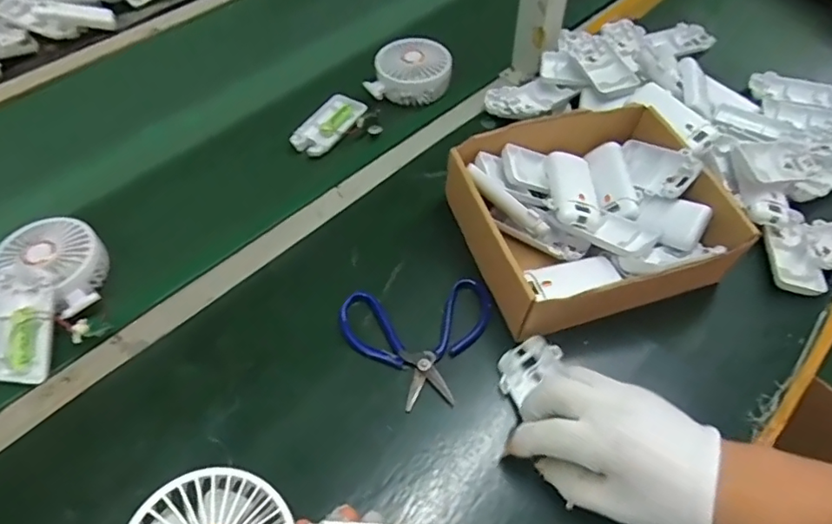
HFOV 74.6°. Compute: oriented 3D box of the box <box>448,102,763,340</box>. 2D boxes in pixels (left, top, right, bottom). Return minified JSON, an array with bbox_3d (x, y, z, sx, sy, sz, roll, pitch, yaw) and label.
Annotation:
[{"bbox_3d":[0.155,-0.044,0.505,0.211,0.075,0.189,-16,58,-11],"label":"box"}]

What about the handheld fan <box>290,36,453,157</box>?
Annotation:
[{"bbox_3d":[-0.052,-0.192,0.637,0.205,0.054,0.082,-33,60,-21],"label":"handheld fan"}]

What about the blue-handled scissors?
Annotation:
[{"bbox_3d":[0.005,0.068,0.464,0.131,0.007,0.104,-8,54,-4],"label":"blue-handled scissors"}]

